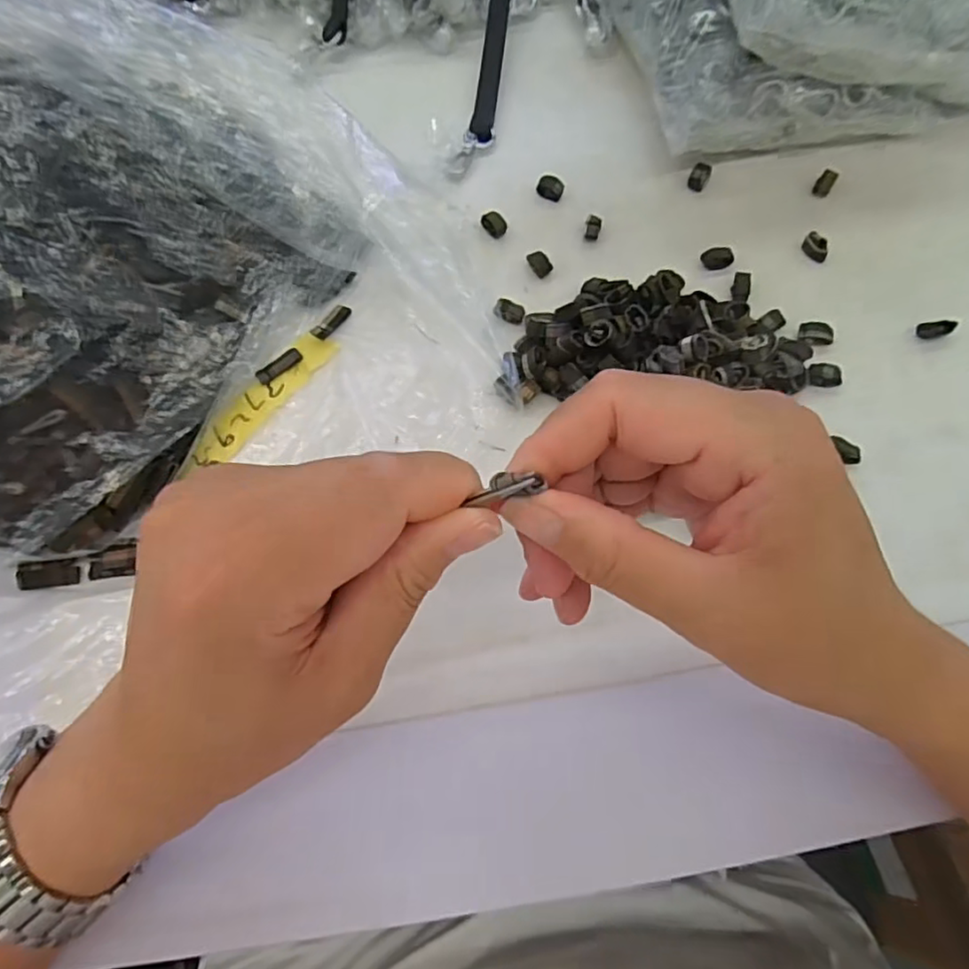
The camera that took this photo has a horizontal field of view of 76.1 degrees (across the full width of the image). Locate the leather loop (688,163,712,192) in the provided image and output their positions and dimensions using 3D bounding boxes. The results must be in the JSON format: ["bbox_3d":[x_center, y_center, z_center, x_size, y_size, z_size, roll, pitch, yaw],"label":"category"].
[{"bbox_3d":[0.142,-0.202,0.407,0.012,0.012,0.013,18,67,10],"label":"leather loop"}]

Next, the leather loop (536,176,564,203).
[{"bbox_3d":[0.043,-0.196,0.408,0.017,0.010,0.012,22,68,11],"label":"leather loop"}]

